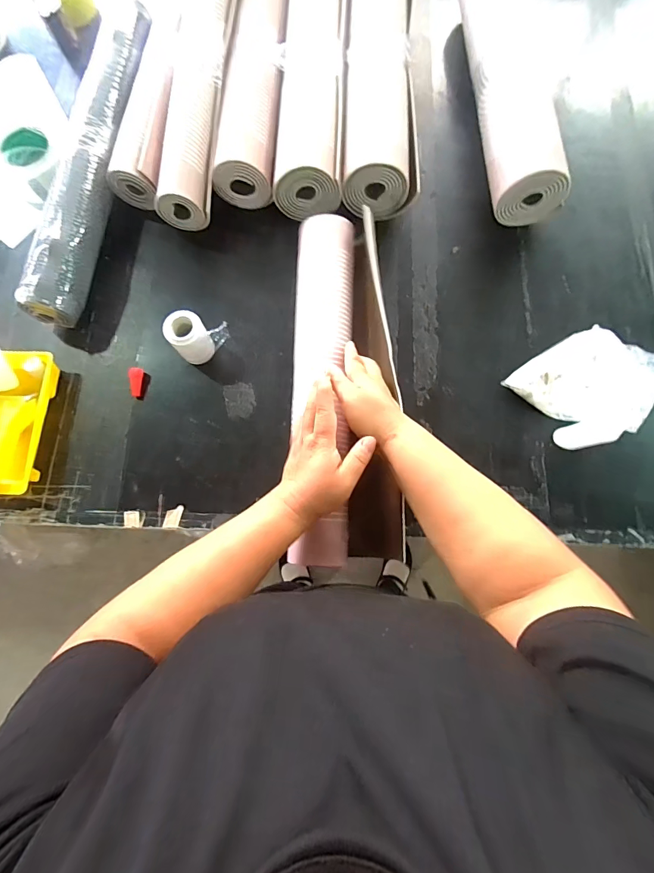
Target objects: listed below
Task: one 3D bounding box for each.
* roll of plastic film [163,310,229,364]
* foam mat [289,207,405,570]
[{"bbox_3d":[-0.192,-0.144,0.549,0.059,0.070,0.069,39,78,8],"label":"roll of plastic film"},{"bbox_3d":[0.029,-0.077,0.526,0.149,0.096,0.479,-2,77,-2],"label":"foam mat"}]

